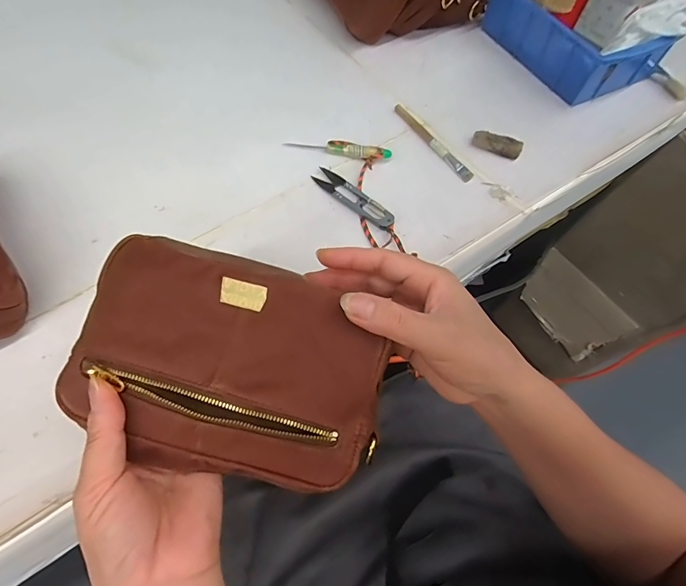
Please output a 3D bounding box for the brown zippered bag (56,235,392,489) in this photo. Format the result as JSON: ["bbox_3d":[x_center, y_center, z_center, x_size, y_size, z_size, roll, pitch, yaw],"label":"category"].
[{"bbox_3d":[-0.068,0.040,0.238,0.181,0.021,0.125,15,81,-2],"label":"brown zippered bag"}]

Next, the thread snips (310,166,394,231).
[{"bbox_3d":[0.011,-0.097,0.399,0.101,0.013,0.023,41,70,17],"label":"thread snips"}]

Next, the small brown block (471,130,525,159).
[{"bbox_3d":[0.168,-0.163,0.435,0.053,0.010,0.020,21,65,9],"label":"small brown block"}]

